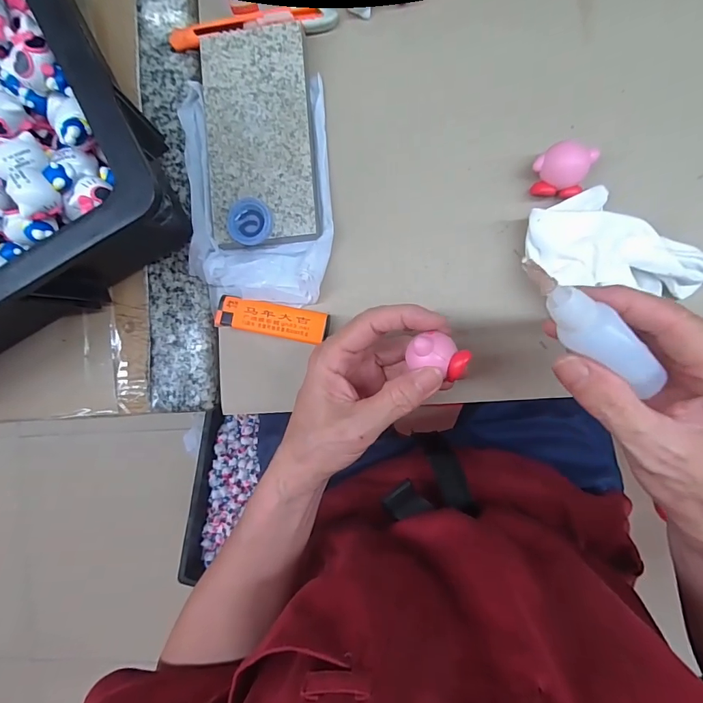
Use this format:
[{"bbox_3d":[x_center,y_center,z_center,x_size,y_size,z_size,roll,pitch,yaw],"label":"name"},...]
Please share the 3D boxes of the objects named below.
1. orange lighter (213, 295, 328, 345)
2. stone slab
[{"bbox_3d":[-0.057,-0.023,0.302,0.081,0.009,0.023,11,92,6],"label":"orange lighter"},{"bbox_3d":[-0.065,-0.152,0.295,0.076,0.013,0.149,-4,91,6],"label":"stone slab"}]

